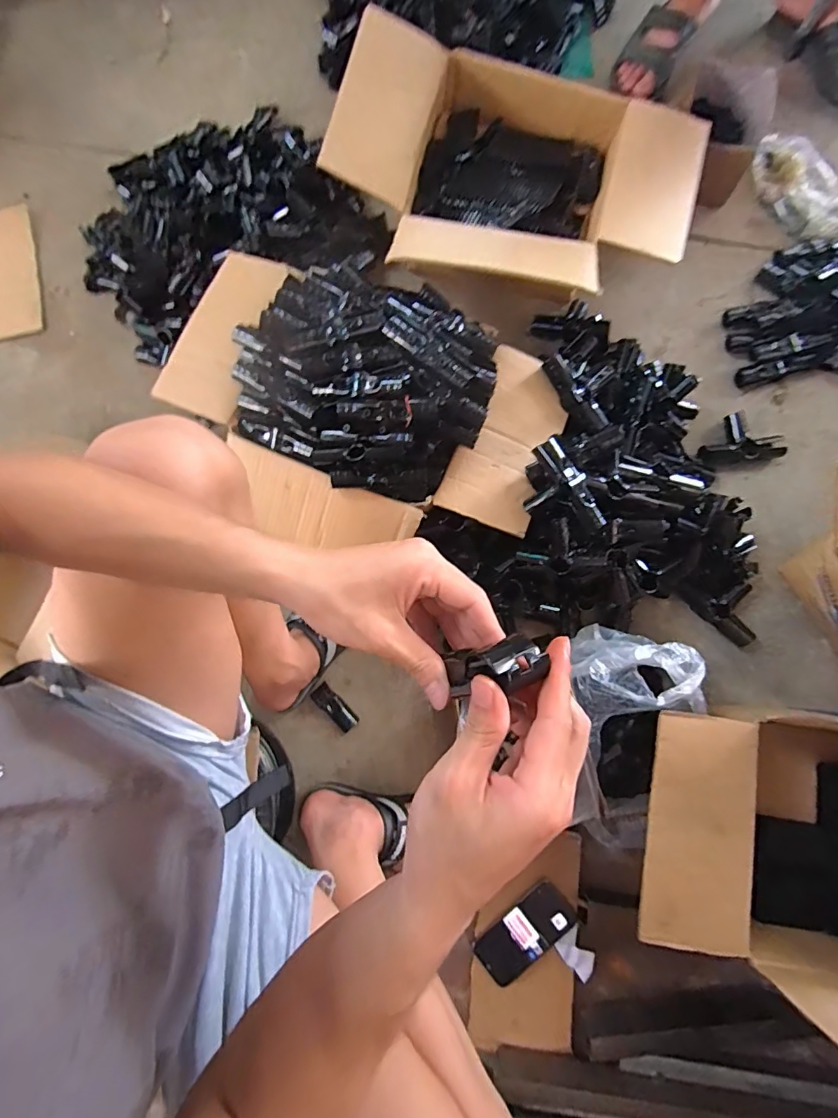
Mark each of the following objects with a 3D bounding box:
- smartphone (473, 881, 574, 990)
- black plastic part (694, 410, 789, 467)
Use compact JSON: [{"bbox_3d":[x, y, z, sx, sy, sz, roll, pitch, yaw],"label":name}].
[{"bbox_3d":[0.150,0.528,0.668,0.146,0.008,0.067,-40,82,-6],"label":"smartphone"},{"bbox_3d":[0.544,-0.202,0.799,0.145,0.035,0.085,-3,80,0],"label":"black plastic part"}]

